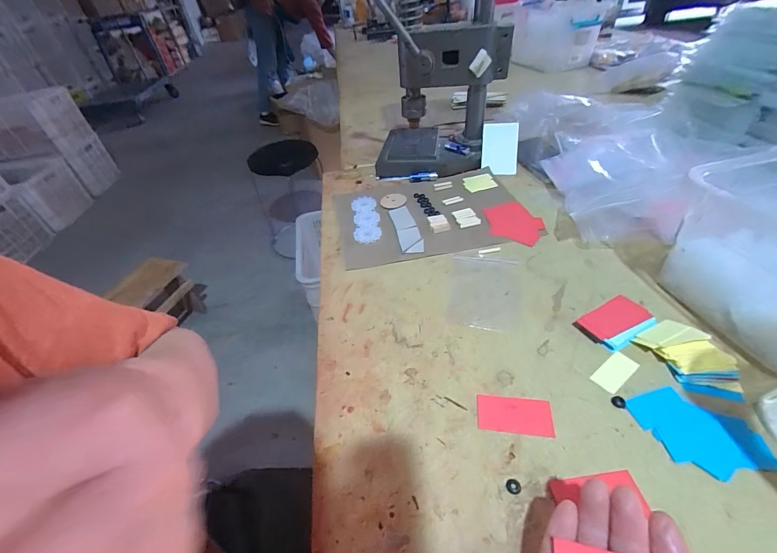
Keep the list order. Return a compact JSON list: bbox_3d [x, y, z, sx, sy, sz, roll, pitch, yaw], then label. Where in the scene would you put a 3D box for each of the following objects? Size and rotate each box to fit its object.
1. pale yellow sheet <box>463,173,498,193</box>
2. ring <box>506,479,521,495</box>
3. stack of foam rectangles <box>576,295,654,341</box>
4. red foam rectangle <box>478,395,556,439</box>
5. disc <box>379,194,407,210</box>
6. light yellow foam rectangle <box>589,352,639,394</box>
[{"bbox_3d":[0.155,-0.161,0.584,0.051,0.004,0.052,-9,42,-3],"label":"pale yellow sheet"},{"bbox_3d":[0.091,0.152,0.246,0.010,0.004,0.011,-4,42,3],"label":"ring"},{"bbox_3d":[0.228,0.044,0.344,0.065,0.011,0.034,-21,44,-15],"label":"stack of foam rectangles"},{"bbox_3d":[0.105,0.116,0.285,0.059,0.004,0.031,2,42,10],"label":"red foam rectangle"},{"bbox_3d":[0.008,-0.122,0.553,0.041,0.004,0.046,20,48,27],"label":"disc"},{"bbox_3d":[0.205,0.085,0.307,0.046,0.004,0.022,-29,46,-23],"label":"light yellow foam rectangle"}]

